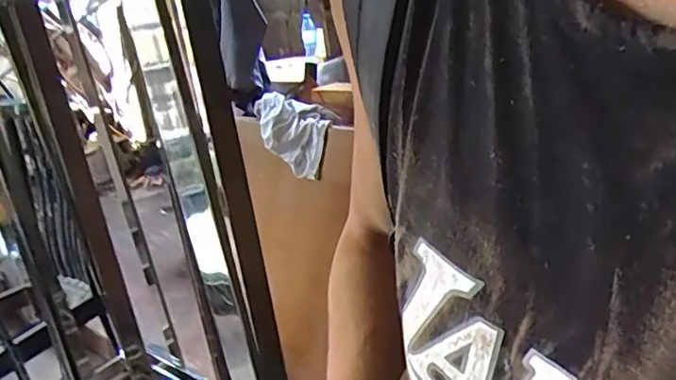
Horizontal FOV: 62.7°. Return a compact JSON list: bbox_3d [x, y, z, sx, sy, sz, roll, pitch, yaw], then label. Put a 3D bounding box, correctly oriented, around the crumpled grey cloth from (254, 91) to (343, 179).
[{"bbox_3d":[-0.128,-0.153,1.512,0.219,0.177,0.151,7,25,33],"label":"crumpled grey cloth"}]

